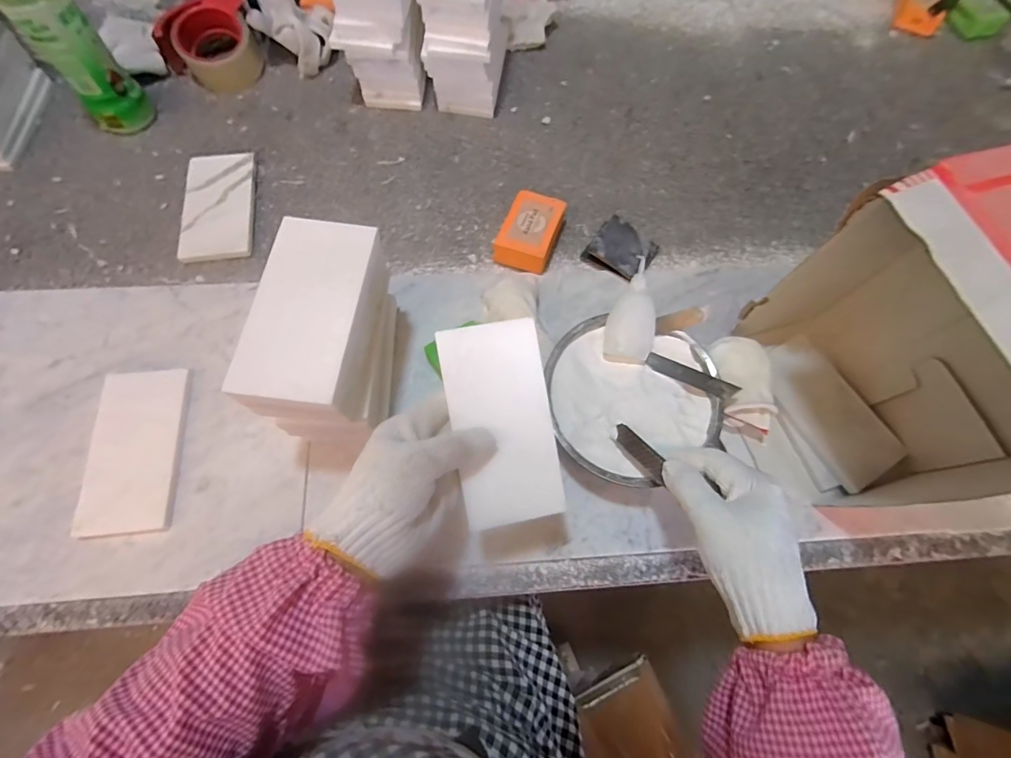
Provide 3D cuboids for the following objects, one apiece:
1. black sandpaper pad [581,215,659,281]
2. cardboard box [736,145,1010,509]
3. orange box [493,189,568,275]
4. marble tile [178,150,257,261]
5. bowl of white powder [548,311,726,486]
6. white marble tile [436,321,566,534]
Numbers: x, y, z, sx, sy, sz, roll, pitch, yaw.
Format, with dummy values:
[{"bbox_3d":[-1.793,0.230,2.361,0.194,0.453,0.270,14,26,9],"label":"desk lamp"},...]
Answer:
[{"bbox_3d":[0.135,-0.154,0.524,0.070,0.021,0.070,34,72,10],"label":"black sandpaper pad"},{"bbox_3d":[0.311,-0.015,0.354,0.149,0.247,0.195,-16,69,-10],"label":"cardboard box"},{"bbox_3d":[0.029,-0.167,0.518,0.059,0.031,0.097,20,70,6],"label":"orange box"},{"bbox_3d":[-0.327,-0.203,0.517,0.072,0.015,0.150,-10,70,-5],"label":"marble tile"},{"bbox_3d":[0.115,0.017,0.431,0.160,0.045,0.149,1,70,-2],"label":"bowl of white powder"},{"bbox_3d":[-0.001,0.034,0.336,0.074,0.004,0.148,-11,92,-6],"label":"white marble tile"}]

